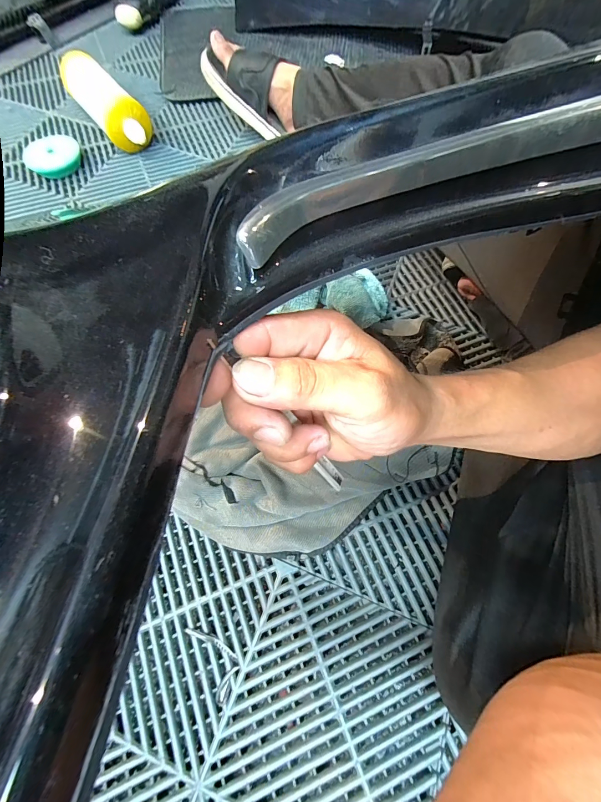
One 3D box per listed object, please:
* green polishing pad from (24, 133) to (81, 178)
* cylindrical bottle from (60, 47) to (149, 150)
[{"bbox_3d":[-0.463,-0.458,0.627,0.095,0.028,0.095,-32,71,-15],"label":"green polishing pad"},{"bbox_3d":[-0.372,-0.564,0.639,0.075,0.083,0.234,-39,73,-17],"label":"cylindrical bottle"}]

